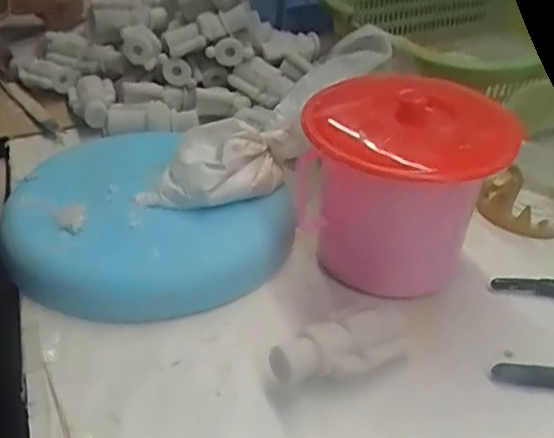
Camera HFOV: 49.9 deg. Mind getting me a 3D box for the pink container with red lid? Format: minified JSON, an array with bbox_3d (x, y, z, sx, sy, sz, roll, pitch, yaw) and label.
[{"bbox_3d":[0.069,-0.020,0.345,0.106,0.114,0.101,12,38,12],"label":"pink container with red lid"}]

